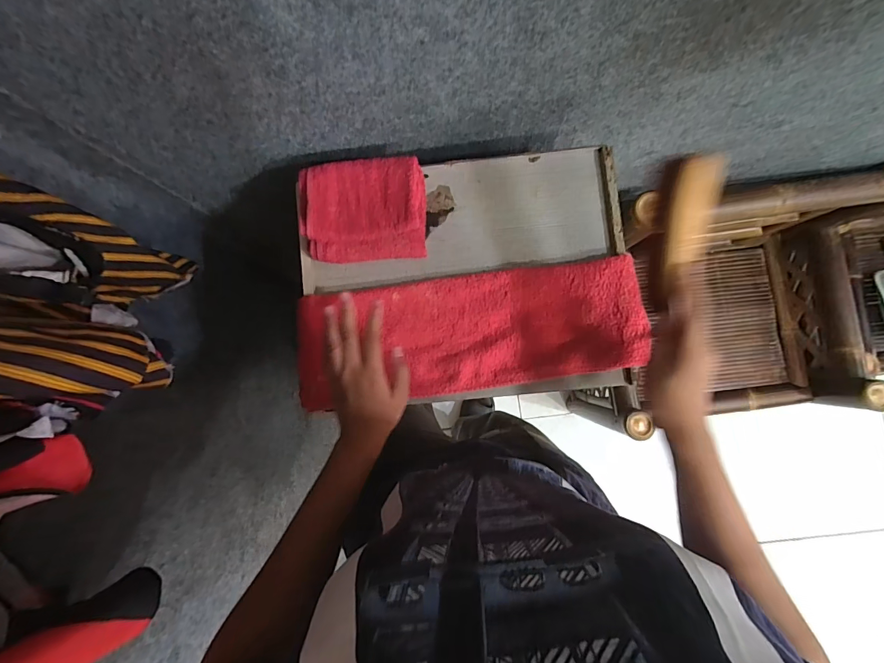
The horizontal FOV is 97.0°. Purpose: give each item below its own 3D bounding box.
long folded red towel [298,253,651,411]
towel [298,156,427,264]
[{"bbox_3d":[0.030,0.001,0.469,0.409,0.017,0.137,-7,85,3],"label":"long folded red towel"},{"bbox_3d":[-0.094,-0.147,0.478,0.147,0.041,0.117,-6,85,2],"label":"towel"}]

